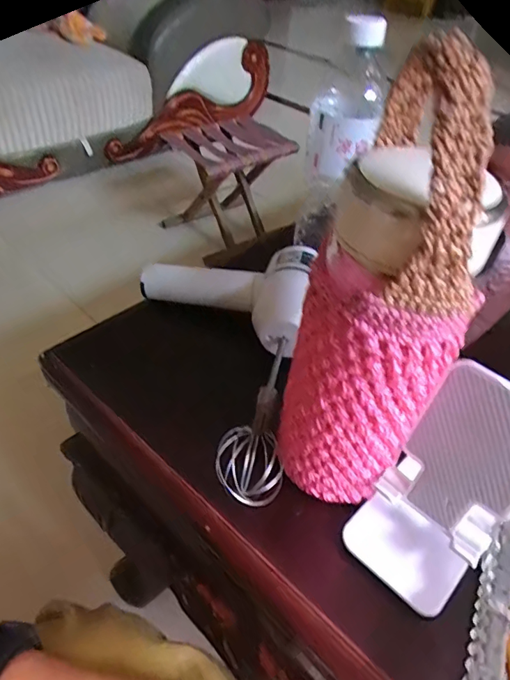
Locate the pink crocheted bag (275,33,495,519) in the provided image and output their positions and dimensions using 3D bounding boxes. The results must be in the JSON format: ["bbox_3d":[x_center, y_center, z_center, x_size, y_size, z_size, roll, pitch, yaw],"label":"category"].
[{"bbox_3d":[0.058,-0.007,0.243,0.067,0.238,0.079,-25,52,-28],"label":"pink crocheted bag"}]

